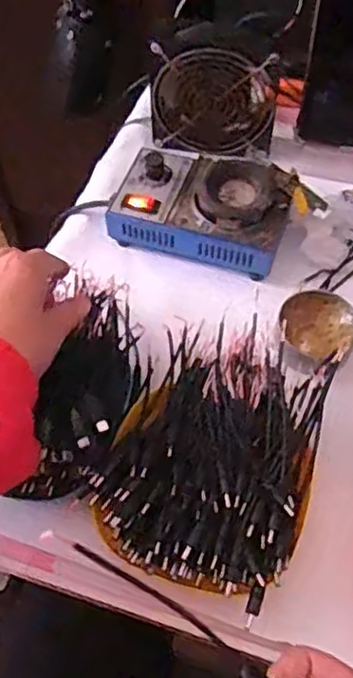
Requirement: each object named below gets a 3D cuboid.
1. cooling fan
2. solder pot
[{"bbox_3d":[0.037,-0.233,0.643,0.123,0.111,0.039,4,39,-3],"label":"cooling fan"},{"bbox_3d":[0.023,-0.120,0.595,0.154,0.053,0.102,10,58,8],"label":"solder pot"}]

